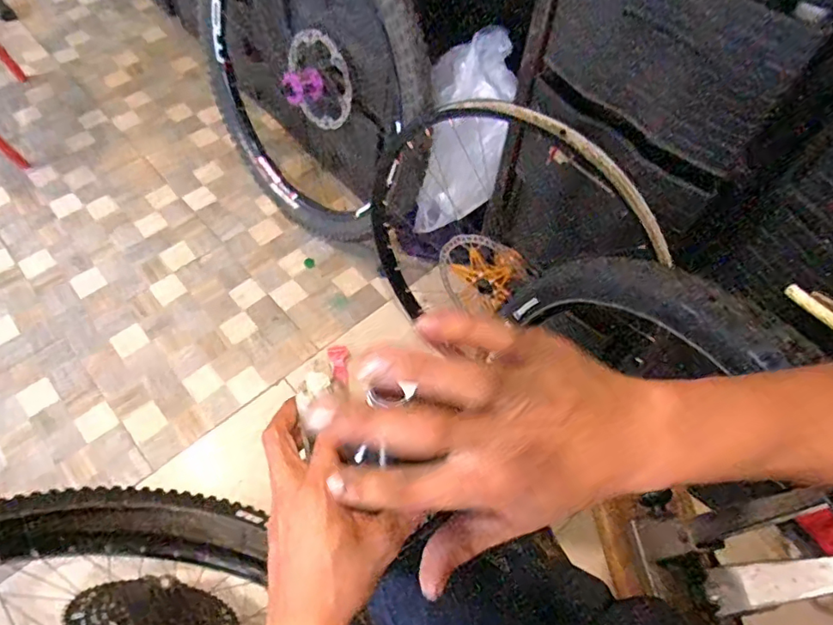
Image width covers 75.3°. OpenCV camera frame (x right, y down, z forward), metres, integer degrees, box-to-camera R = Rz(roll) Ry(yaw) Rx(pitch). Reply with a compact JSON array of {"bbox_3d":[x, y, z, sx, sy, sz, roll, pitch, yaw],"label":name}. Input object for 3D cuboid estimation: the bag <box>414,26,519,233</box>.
[{"bbox_3d":[0.082,-0.311,1.012,0.158,0.403,0.073,21,33,10],"label":"bag"}]

